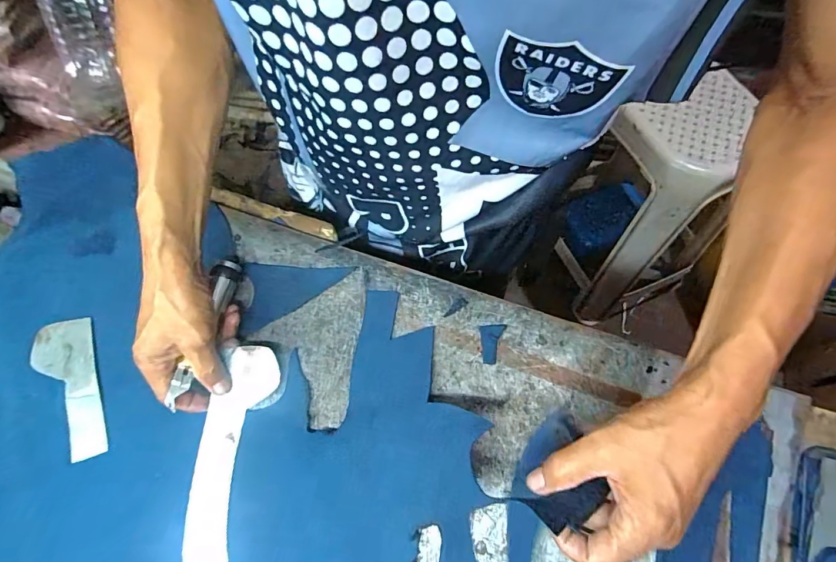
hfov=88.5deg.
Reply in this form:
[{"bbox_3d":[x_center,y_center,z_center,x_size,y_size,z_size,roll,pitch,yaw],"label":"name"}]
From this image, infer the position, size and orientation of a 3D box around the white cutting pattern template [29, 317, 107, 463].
[{"bbox_3d":[-0.341,0.105,0.417,0.059,0.008,0.138,-17,73,-5],"label":"white cutting pattern template"}]

